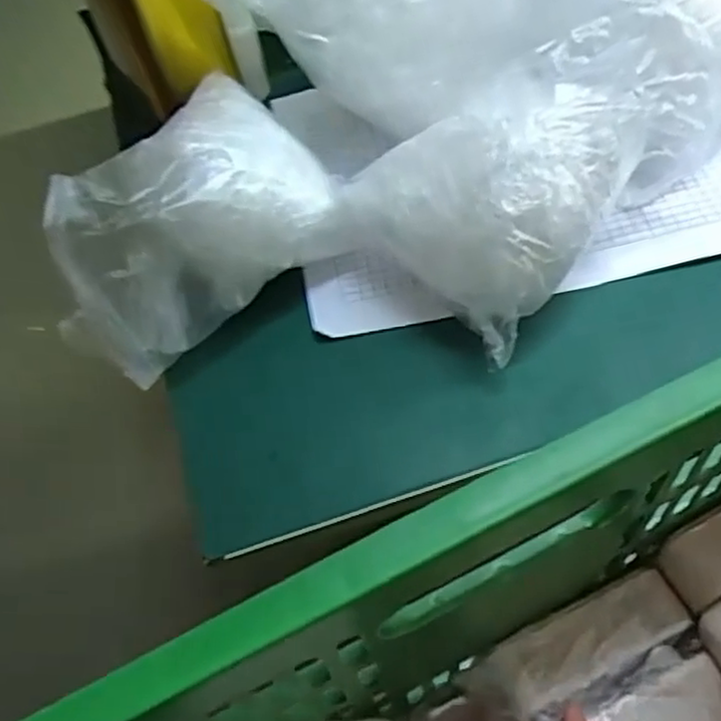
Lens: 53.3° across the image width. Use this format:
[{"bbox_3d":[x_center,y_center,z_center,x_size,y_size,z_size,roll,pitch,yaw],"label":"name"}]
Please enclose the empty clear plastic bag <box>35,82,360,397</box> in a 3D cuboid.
[{"bbox_3d":[-0.093,-0.079,0.377,0.156,0.086,0.106,-41,62,-17],"label":"empty clear plastic bag"}]

